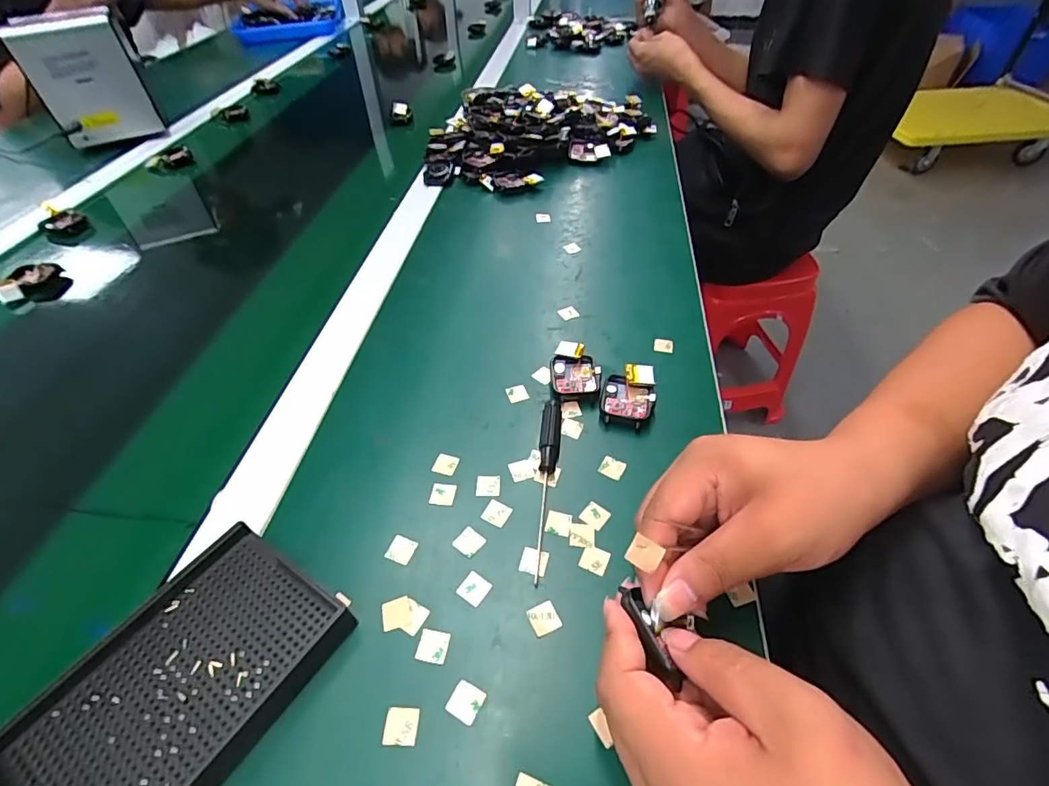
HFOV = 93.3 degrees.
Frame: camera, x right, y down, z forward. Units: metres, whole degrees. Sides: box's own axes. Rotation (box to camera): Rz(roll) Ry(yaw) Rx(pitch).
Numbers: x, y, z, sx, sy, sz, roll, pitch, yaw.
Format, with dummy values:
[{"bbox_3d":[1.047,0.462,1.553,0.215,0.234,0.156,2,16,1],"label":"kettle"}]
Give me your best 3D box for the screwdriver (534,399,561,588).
[{"bbox_3d":[0.014,0.058,0.327,0.014,0.013,0.130,4,47,5],"label":"screwdriver"}]

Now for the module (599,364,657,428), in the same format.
[{"bbox_3d":[0.078,0.001,0.375,0.037,0.018,0.050,10,48,11],"label":"module"}]

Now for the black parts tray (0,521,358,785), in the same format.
[{"bbox_3d":[-0.169,0.142,0.246,0.094,0.022,0.136,25,53,23],"label":"black parts tray"}]

